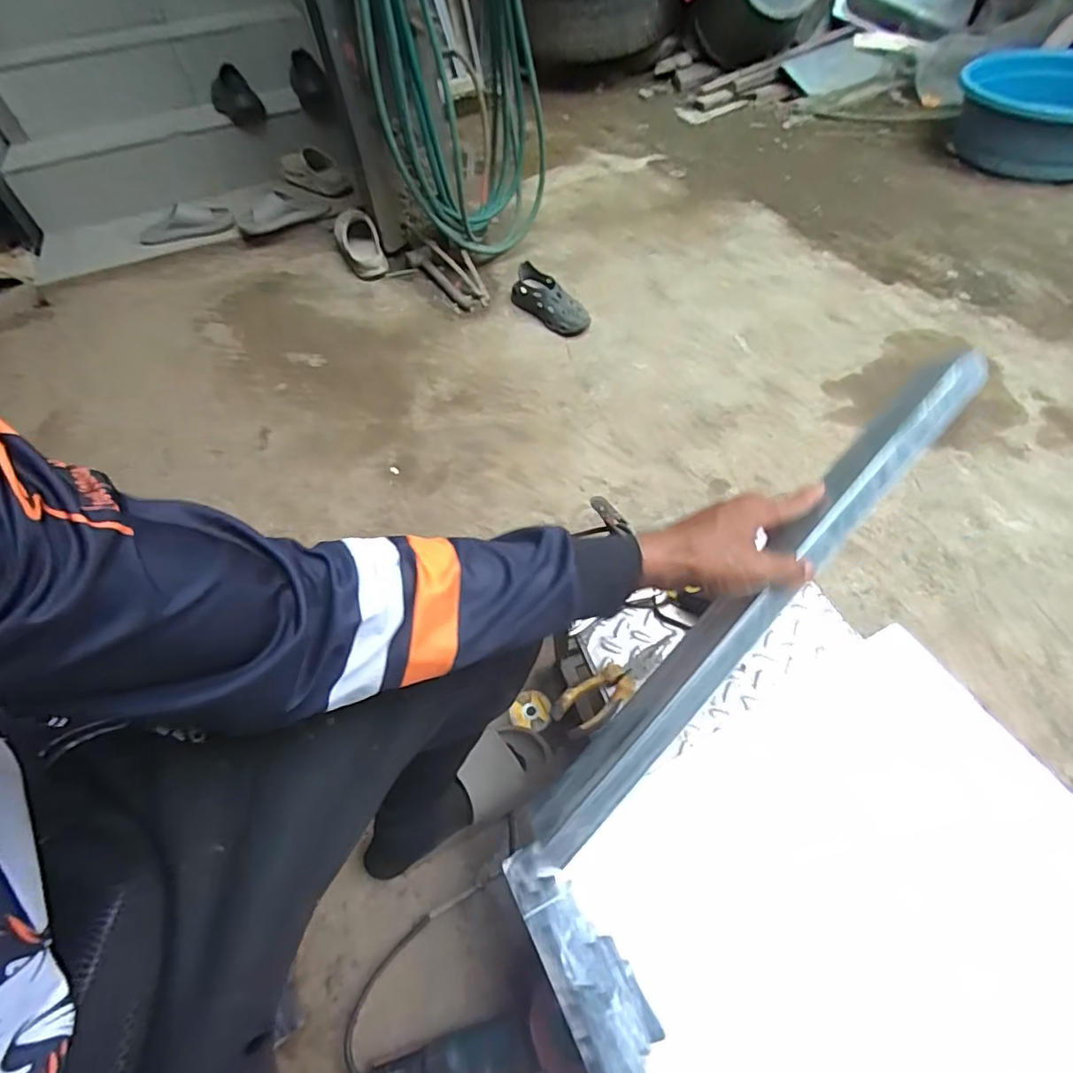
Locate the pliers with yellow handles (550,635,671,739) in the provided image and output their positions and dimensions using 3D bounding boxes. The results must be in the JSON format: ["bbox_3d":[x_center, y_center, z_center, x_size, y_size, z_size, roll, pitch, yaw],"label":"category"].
[{"bbox_3d":[0.086,0.163,0.598,0.143,0.029,0.048,-26,57,-15],"label":"pliers with yellow handles"}]

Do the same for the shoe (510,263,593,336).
[{"bbox_3d":[0.037,-0.652,1.521,0.109,0.082,0.271,-35,59,-20],"label":"shoe"}]

